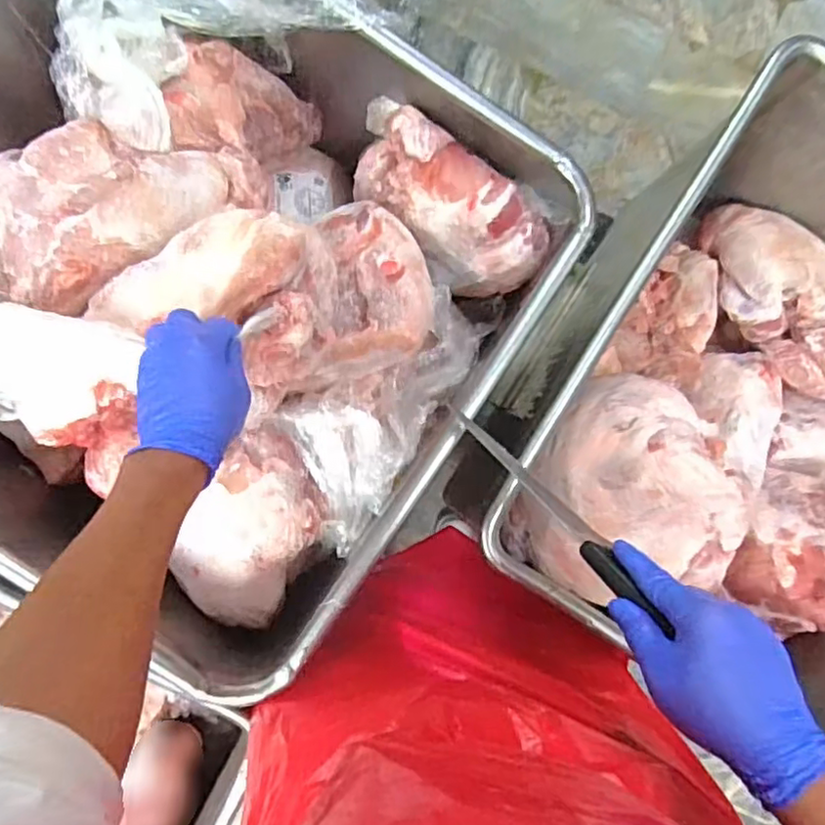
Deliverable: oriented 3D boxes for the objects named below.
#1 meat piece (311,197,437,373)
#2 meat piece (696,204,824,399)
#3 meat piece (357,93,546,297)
[{"bbox_3d":[-0.043,-0.140,0.703,0.126,0.087,0.186,0,91,-2],"label":"meat piece"},{"bbox_3d":[0.566,-0.149,0.916,0.314,0.092,0.198,33,89,-2],"label":"meat piece"},{"bbox_3d":[0.032,-0.251,0.778,0.272,0.157,0.113,37,89,-2],"label":"meat piece"}]

